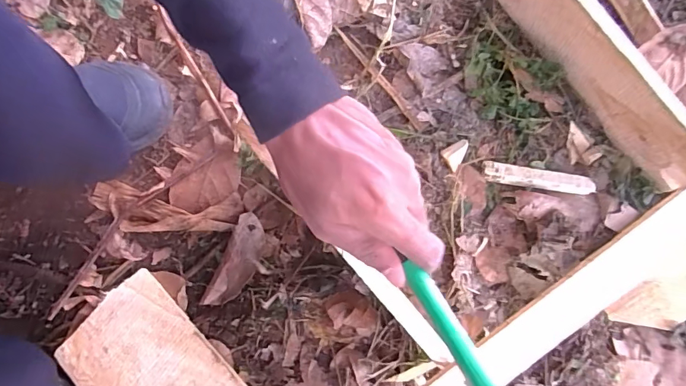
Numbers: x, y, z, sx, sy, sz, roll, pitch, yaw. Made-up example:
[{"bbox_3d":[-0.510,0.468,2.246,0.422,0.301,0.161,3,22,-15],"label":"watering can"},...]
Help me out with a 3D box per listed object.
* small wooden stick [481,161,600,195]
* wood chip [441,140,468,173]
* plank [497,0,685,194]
[{"bbox_3d":[0.222,-0.015,0.504,0.125,0.007,0.022,10,97,3],"label":"small wooden stick"},{"bbox_3d":[0.130,-0.042,0.503,0.030,0.019,0.027,-28,81,-6],"label":"wood chip"},{"bbox_3d":[0.259,-0.134,0.459,0.019,0.121,0.295,-35,82,-7],"label":"plank"}]

